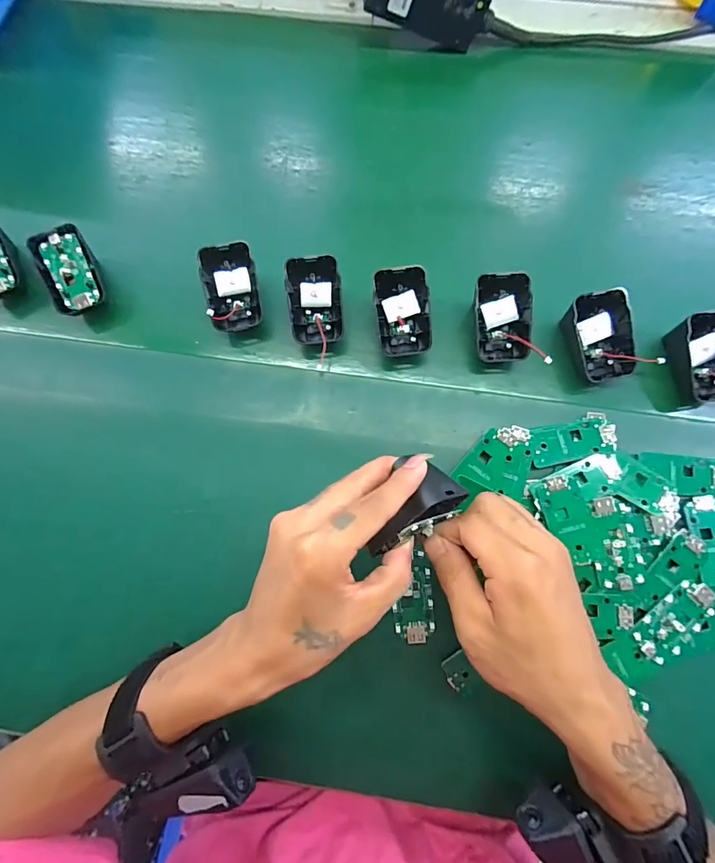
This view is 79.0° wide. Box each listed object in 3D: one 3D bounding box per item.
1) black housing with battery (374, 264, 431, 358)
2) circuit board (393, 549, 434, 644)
[{"bbox_3d":[0.036,-0.099,0.358,0.043,0.020,0.068,-7,106,-2],"label":"black housing with battery"},{"bbox_3d":[0.042,0.122,0.319,0.029,0.004,0.062,-1,73,2],"label":"circuit board"}]

